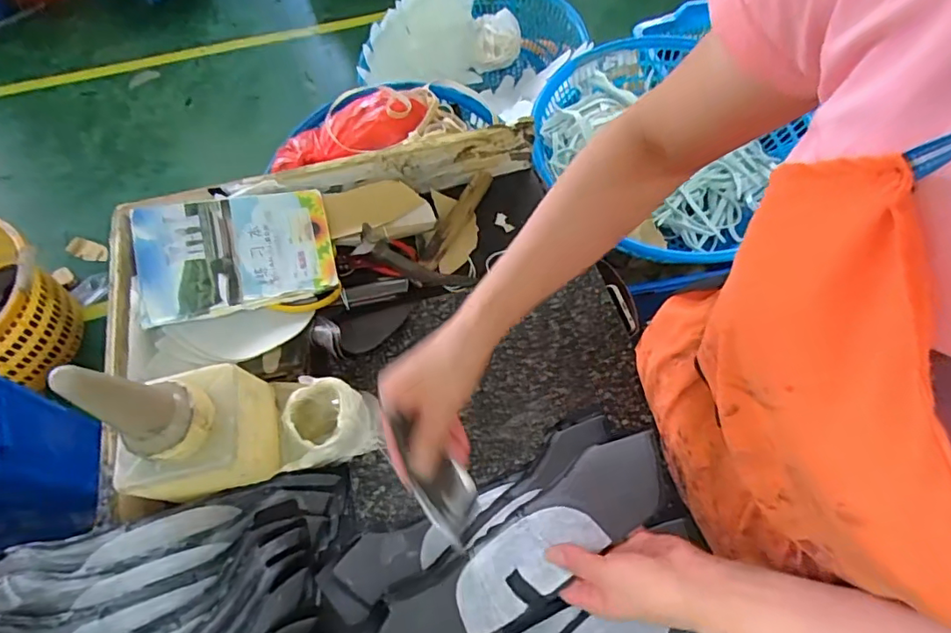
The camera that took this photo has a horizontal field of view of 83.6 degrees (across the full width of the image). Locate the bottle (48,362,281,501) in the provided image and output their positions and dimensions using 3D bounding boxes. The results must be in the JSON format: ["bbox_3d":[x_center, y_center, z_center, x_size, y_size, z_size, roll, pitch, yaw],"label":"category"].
[{"bbox_3d":[-0.269,0.089,0.469,0.127,0.190,0.108,-15,65,-5],"label":"bottle"}]

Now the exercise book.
[{"bbox_3d":[-0.280,-0.076,0.621,0.211,0.018,0.140,-12,74,-14],"label":"exercise book"}]

